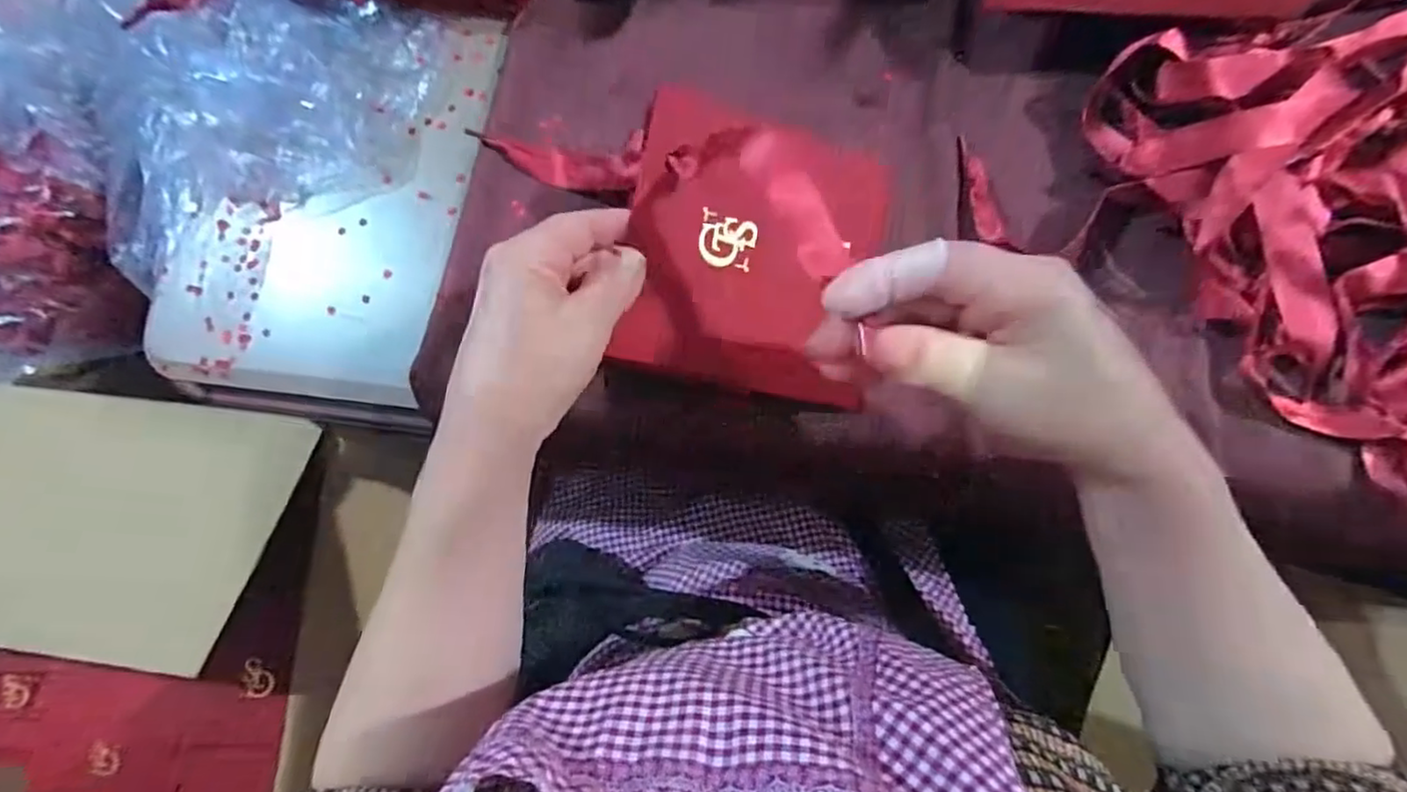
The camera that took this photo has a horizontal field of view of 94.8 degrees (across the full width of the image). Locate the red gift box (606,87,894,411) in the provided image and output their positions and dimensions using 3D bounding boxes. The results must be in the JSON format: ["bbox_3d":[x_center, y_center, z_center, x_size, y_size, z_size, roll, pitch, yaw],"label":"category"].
[{"bbox_3d":[0.024,-0.073,0.332,0.123,0.013,0.136,10,90,-17],"label":"red gift box"}]

